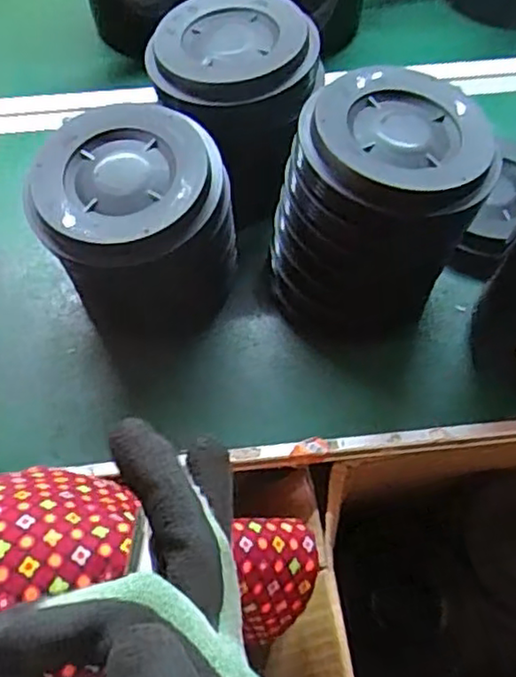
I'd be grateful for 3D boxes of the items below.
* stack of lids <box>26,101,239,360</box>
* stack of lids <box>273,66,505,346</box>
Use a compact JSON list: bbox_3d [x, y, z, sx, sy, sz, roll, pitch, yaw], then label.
[{"bbox_3d":[-0.081,-0.070,0.444,0.125,0.126,0.119,-11,59,-6],"label":"stack of lids"},{"bbox_3d":[0.078,-0.079,0.439,0.124,0.148,0.124,6,59,4],"label":"stack of lids"}]

